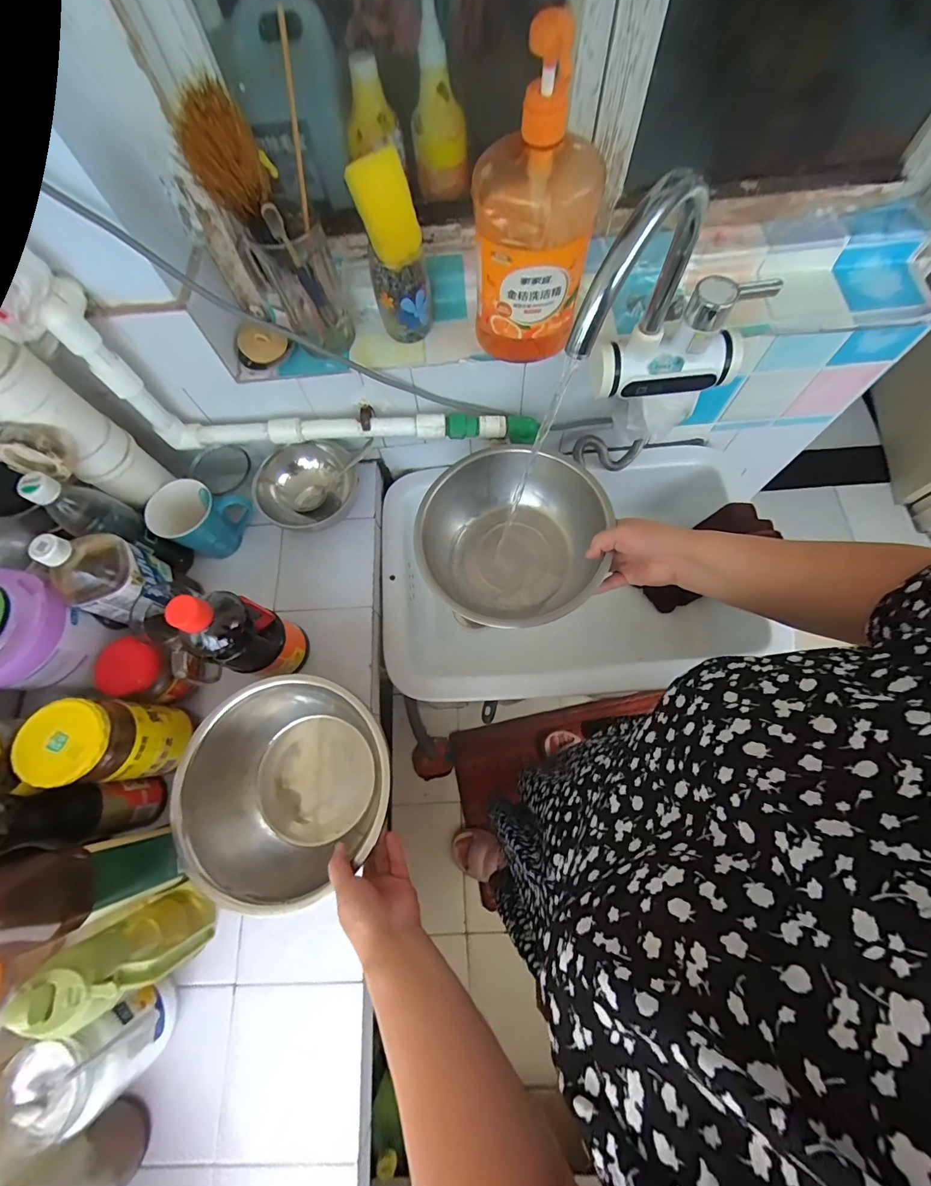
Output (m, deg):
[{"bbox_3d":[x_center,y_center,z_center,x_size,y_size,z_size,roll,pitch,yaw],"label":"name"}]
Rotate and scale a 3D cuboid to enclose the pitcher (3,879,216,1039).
[{"bbox_3d":[-0.328,0.361,0.439,0.083,0.186,0.077,-24,71,-6],"label":"pitcher"}]

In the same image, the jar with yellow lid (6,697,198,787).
[{"bbox_3d":[-0.398,0.167,0.492,0.078,0.144,0.082,-1,70,2],"label":"jar with yellow lid"}]

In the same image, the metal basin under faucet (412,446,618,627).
[{"bbox_3d":[0.056,-0.061,0.554,0.225,0.103,0.221,-1,70,2],"label":"metal basin under faucet"}]

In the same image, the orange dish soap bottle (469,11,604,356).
[{"bbox_3d":[0.071,-0.360,0.439,0.120,0.260,0.062,9,71,6],"label":"orange dish soap bottle"}]

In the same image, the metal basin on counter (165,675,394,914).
[{"bbox_3d":[-0.204,0.226,0.524,0.214,0.128,0.232,-1,70,2],"label":"metal basin on counter"}]

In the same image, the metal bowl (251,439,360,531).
[{"bbox_3d":[-0.247,-0.175,0.677,0.150,0.067,0.168,38,80,-10],"label":"metal bowl"}]

